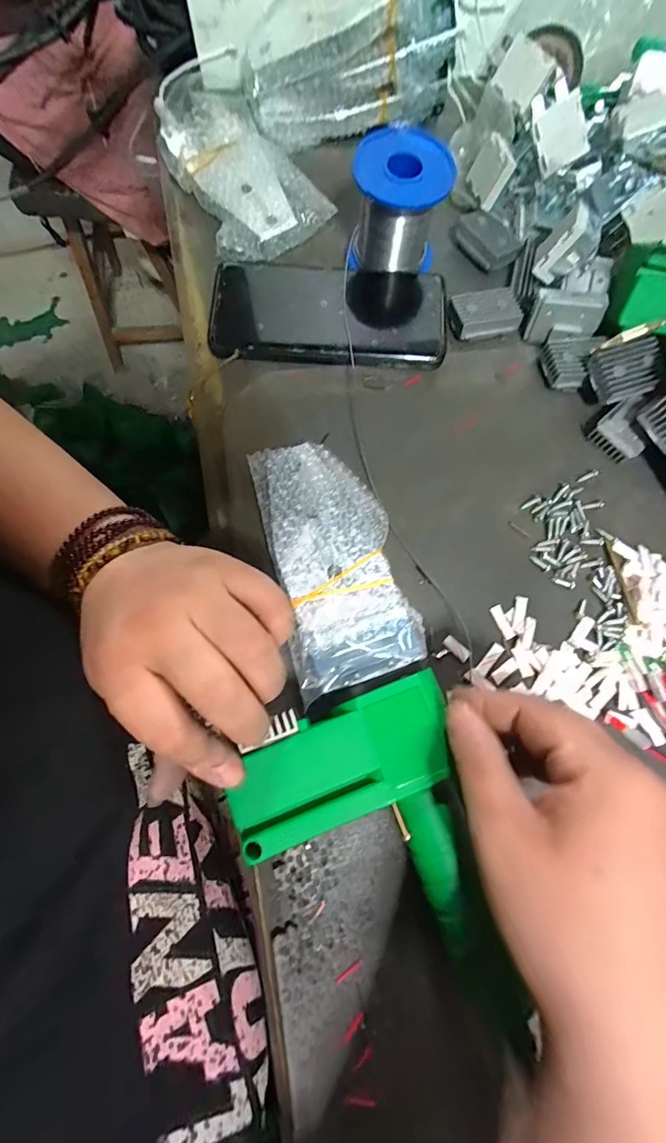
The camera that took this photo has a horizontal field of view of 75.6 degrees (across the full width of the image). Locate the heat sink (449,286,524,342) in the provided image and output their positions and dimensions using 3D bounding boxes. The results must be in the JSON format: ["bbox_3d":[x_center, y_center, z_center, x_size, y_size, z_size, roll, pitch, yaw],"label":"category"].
[{"bbox_3d":[0.111,-0.188,0.311,0.046,0.009,0.033,-10,78,-4],"label":"heat sink"}]

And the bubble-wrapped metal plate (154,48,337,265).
[{"bbox_3d":[-0.074,-0.308,0.312,0.082,0.034,0.144,-30,80,-8],"label":"bubble-wrapped metal plate"}]

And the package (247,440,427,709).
[{"bbox_3d":[0.000,-0.010,0.259,0.072,0.032,0.151,-14,78,-4],"label":"package"}]

